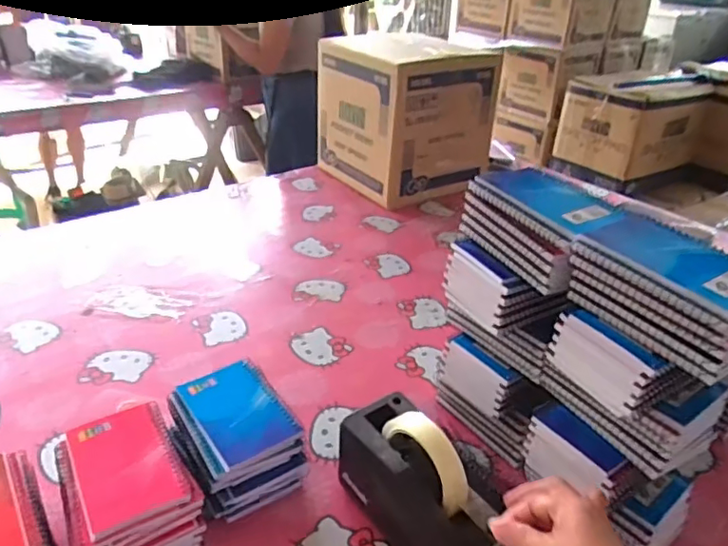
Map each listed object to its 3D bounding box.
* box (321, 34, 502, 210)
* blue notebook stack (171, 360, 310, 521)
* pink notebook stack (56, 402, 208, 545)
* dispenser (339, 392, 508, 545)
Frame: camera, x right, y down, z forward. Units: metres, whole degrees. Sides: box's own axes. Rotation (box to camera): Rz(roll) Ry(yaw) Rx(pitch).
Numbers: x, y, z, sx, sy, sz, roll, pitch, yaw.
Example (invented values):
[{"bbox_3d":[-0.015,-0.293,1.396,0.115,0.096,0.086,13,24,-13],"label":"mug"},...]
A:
[{"bbox_3d":[0.098,-0.347,1.290,0.293,0.282,0.298,-16,36,-28],"label":"box"},{"bbox_3d":[-0.133,0.174,0.601,0.109,0.081,0.137,-18,37,-30],"label":"blue notebook stack"},{"bbox_3d":[-0.222,0.208,0.537,0.110,0.078,0.145,-19,37,-30],"label":"pink notebook stack"},{"bbox_3d":[0.060,0.198,0.515,0.071,0.118,0.199,-20,38,-32],"label":"dispenser"}]

